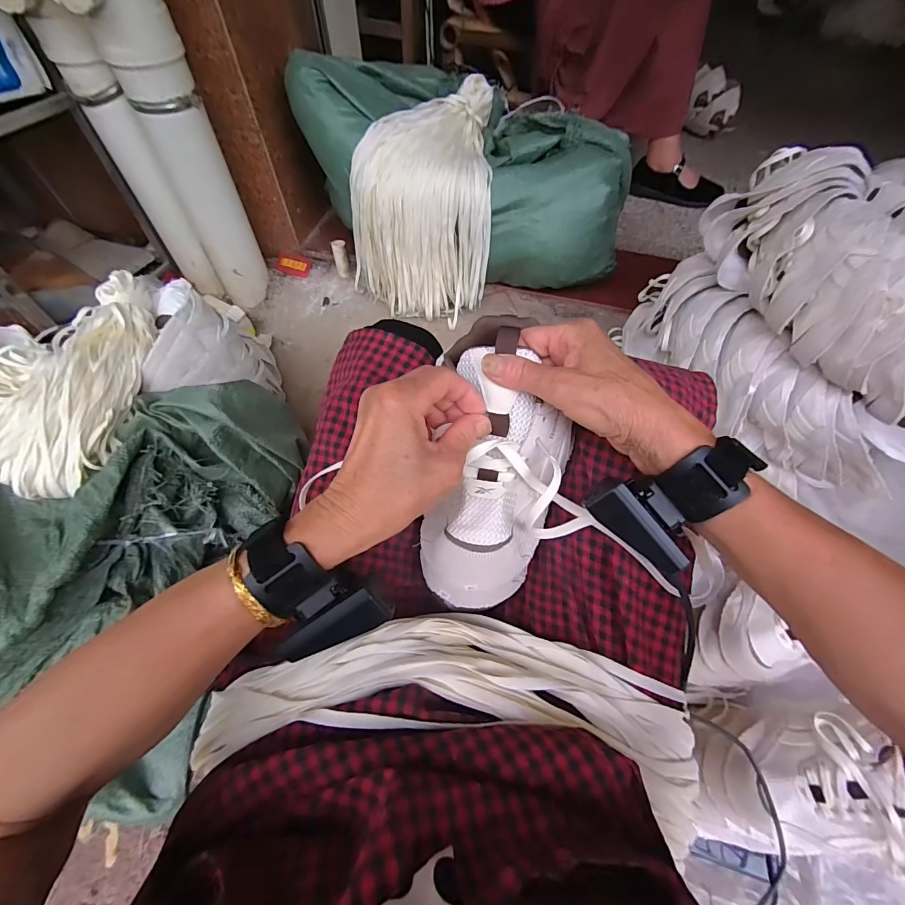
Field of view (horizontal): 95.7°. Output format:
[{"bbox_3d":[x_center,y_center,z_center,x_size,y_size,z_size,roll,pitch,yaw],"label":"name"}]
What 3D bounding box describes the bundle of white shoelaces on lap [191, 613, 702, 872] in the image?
[{"bbox_3d":[0.016,0.175,0.282,0.322,0.071,0.114,9,60,4],"label":"bundle of white shoelaces on lap"}]

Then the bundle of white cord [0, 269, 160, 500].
[{"bbox_3d":[-0.553,-0.136,0.594,0.202,0.093,0.380,11,60,5],"label":"bundle of white cord"}]

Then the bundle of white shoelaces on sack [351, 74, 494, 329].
[{"bbox_3d":[-0.007,-0.500,0.856,0.250,0.290,0.345,39,67,19],"label":"bundle of white shoelaces on sack"}]

